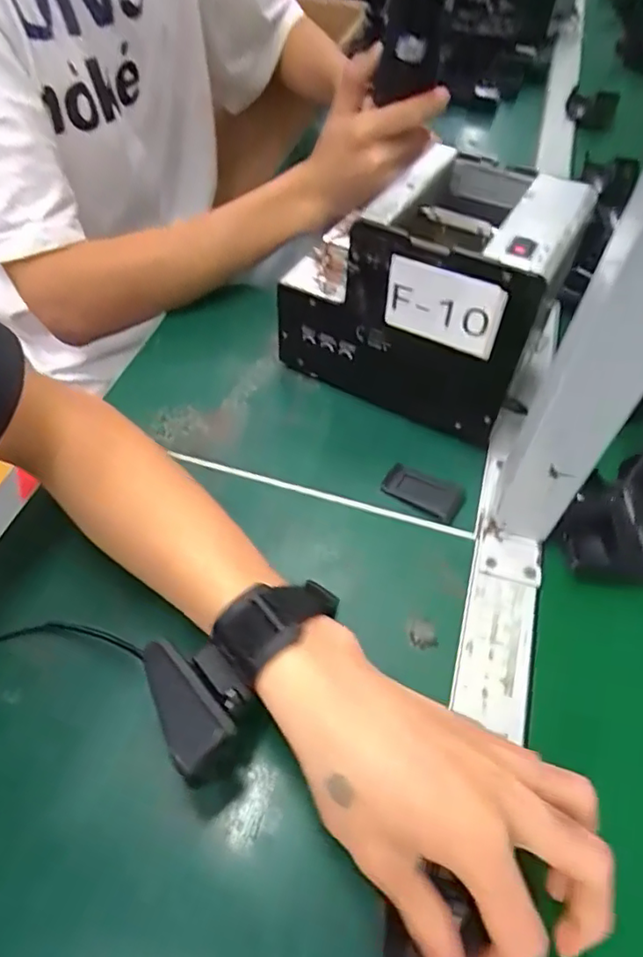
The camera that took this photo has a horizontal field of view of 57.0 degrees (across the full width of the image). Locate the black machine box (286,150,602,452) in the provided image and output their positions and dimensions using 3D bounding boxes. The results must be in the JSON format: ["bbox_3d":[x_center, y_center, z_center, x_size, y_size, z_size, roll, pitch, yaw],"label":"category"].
[{"bbox_3d":[0.077,-0.143,0.448,0.174,0.154,0.133,25,53,16],"label":"black machine box"}]

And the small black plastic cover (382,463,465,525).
[{"bbox_3d":[0.072,0.009,0.419,0.055,0.004,0.030,25,53,15],"label":"small black plastic cover"}]

